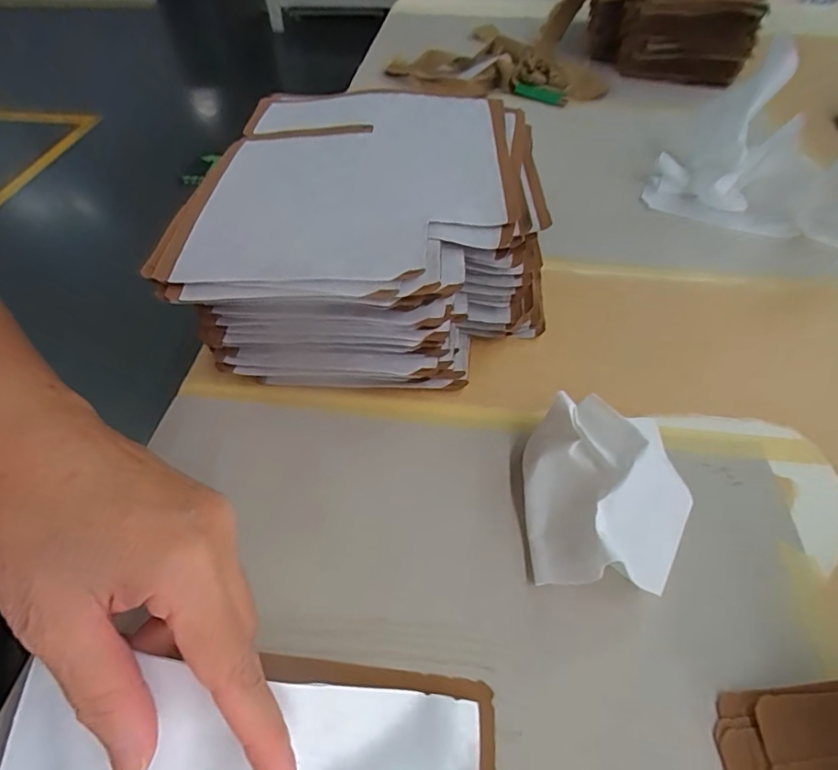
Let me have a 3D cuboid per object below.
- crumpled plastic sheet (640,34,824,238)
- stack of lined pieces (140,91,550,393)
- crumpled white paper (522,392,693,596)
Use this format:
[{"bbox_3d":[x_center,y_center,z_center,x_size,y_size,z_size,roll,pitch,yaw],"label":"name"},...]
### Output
[{"bbox_3d":[0.304,-0.230,0.481,0.136,0.108,0.124,20,51,17],"label":"crumpled plastic sheet"},{"bbox_3d":[-0.024,-0.110,0.373,0.225,0.101,0.253,4,49,3],"label":"stack of lined pieces"},{"bbox_3d":[0.097,0.053,0.269,0.078,0.045,0.101,3,49,2],"label":"crumpled white paper"}]

